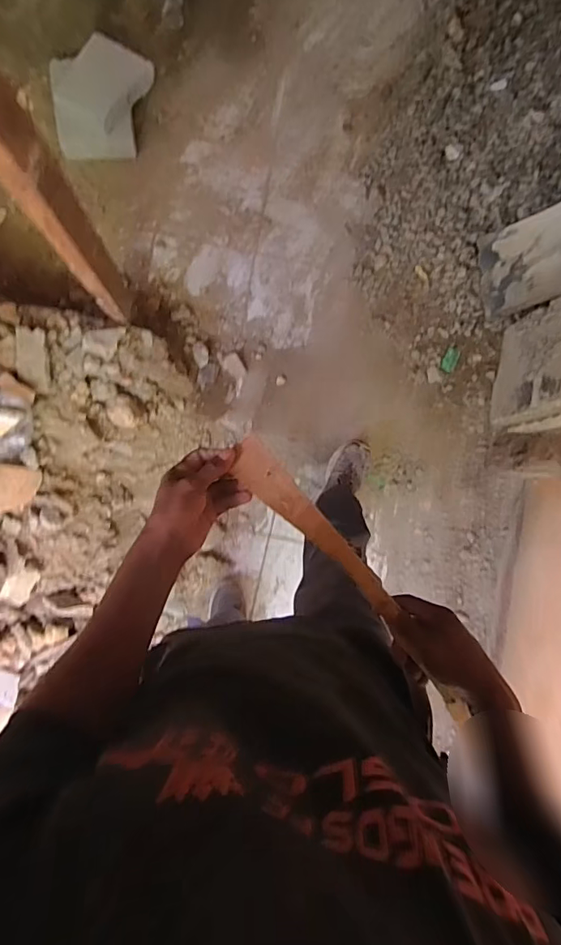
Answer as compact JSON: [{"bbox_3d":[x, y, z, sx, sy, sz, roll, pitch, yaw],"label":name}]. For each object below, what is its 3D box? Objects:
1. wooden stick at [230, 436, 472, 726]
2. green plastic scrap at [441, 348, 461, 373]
[{"bbox_3d":[0.042,0.068,0.574,0.045,0.014,0.260,-43,90,-4],"label":"wooden stick"},{"bbox_3d":[0.506,-0.334,1.463,0.039,0.004,0.069,23,101,8],"label":"green plastic scrap"}]

